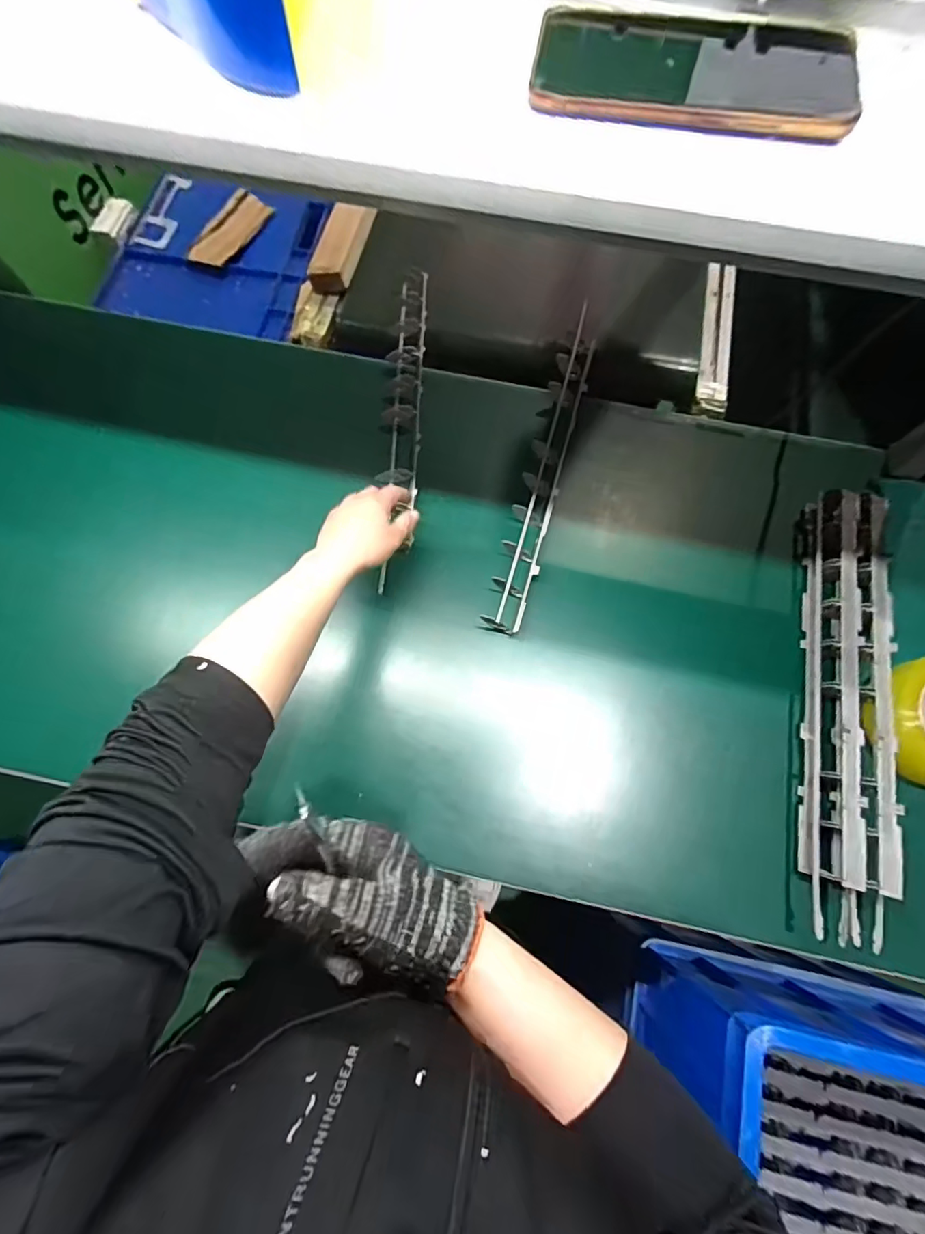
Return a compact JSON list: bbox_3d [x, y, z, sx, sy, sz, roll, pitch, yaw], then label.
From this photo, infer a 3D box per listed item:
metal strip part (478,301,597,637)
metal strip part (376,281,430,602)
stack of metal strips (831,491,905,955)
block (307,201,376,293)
[{"bbox_3d":[0.104,-0.191,0.632,0.050,0.040,0.448,16,71,5],"label":"metal strip part"},{"bbox_3d":[-0.077,-0.257,0.657,0.050,0.021,0.465,1,73,2],"label":"metal strip part"},{"bbox_3d":[0.402,0.080,0.534,0.066,0.052,0.460,12,71,3],"label":"stack of metal strips"},{"bbox_3d":[-0.170,-0.529,0.736,0.056,0.031,0.148,12,71,3],"label":"block"}]

